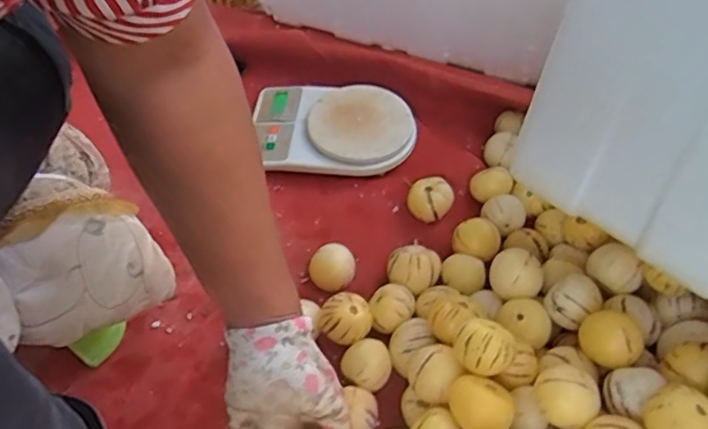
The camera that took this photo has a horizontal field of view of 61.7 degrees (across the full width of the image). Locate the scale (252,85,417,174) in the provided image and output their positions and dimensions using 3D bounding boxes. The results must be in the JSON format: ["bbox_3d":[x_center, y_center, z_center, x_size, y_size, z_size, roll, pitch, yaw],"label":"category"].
[{"bbox_3d":[-0.032,-0.116,0.777,0.219,0.030,0.147,9,50,6],"label":"scale"}]

